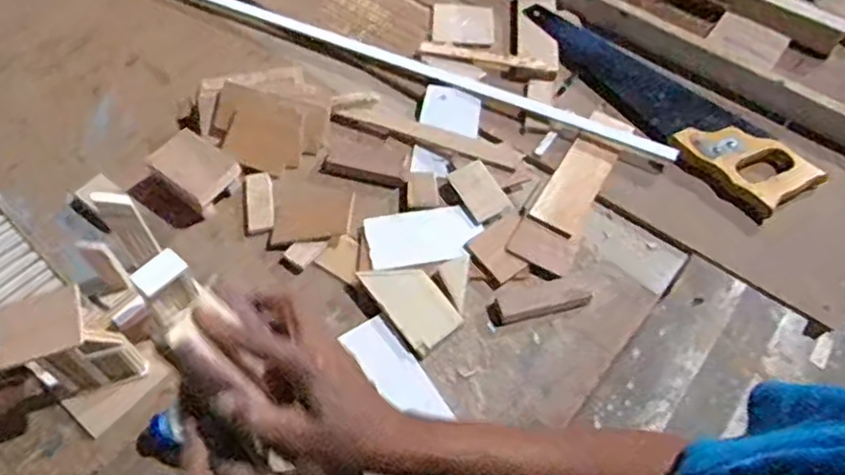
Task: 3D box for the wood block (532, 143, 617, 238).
[{"bbox_3d":[0.173,-0.060,0.774,0.053,0.016,0.121,27,62,16],"label":"wood block"}]

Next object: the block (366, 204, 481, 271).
[{"bbox_3d":[0.001,0.000,0.742,0.119,0.007,0.065,-8,58,-4],"label":"block"}]

